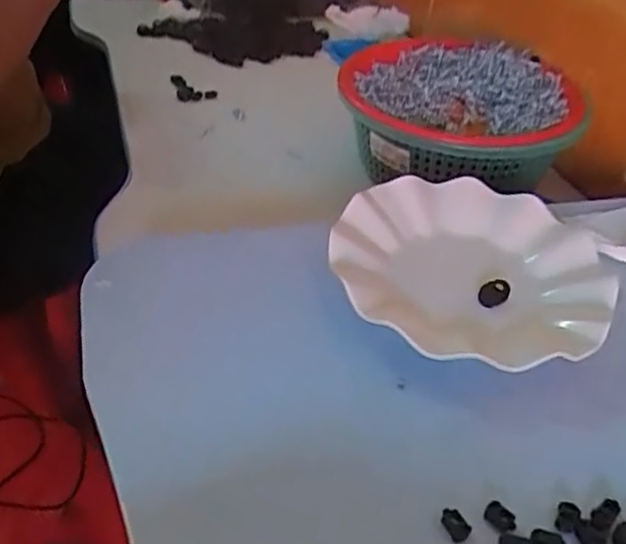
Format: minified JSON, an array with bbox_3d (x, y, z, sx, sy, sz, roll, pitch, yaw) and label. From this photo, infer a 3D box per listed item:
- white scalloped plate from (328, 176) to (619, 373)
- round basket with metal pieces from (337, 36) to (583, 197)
[{"bbox_3d":[0.102,-0.002,0.473,0.175,0.028,0.173,3,38,-2],"label":"white scalloped plate"},{"bbox_3d":[0.138,-0.170,0.703,0.220,0.094,0.241,6,38,3],"label":"round basket with metal pieces"}]

